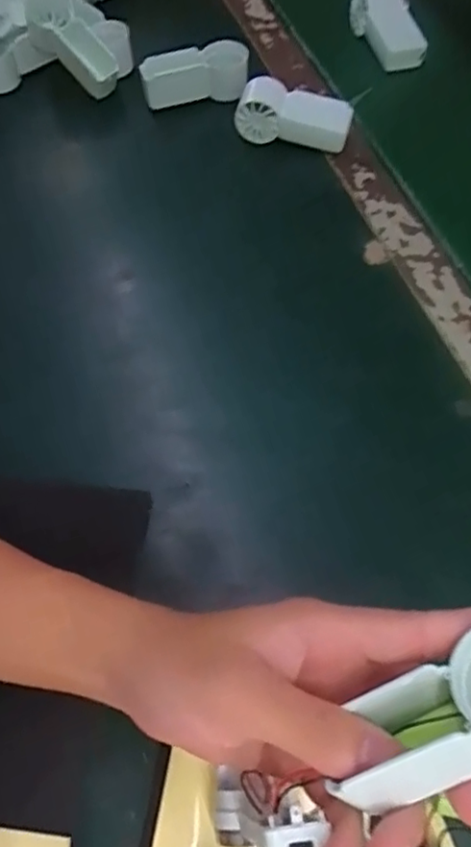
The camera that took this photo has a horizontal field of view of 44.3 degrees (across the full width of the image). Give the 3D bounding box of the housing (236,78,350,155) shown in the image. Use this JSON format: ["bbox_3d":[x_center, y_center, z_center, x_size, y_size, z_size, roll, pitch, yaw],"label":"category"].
[{"bbox_3d":[0.050,-0.262,0.496,0.094,0.049,0.037,9,63,6],"label":"housing"}]

